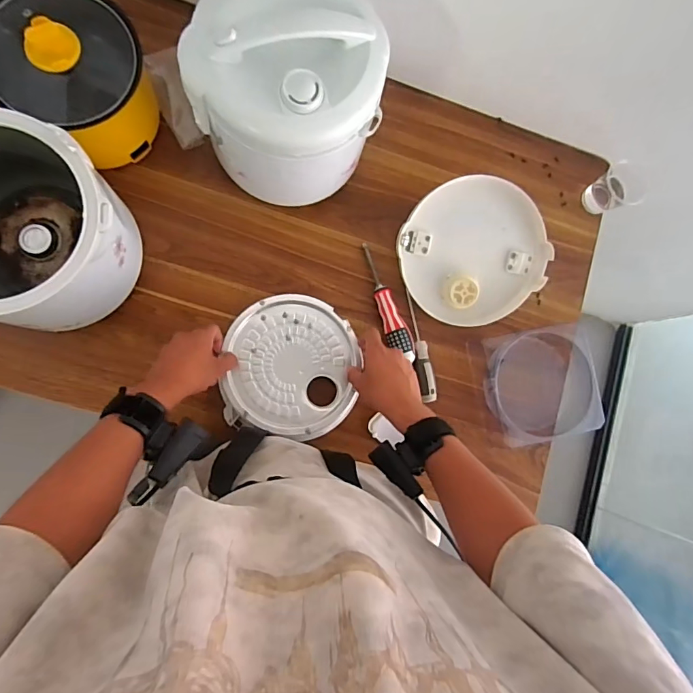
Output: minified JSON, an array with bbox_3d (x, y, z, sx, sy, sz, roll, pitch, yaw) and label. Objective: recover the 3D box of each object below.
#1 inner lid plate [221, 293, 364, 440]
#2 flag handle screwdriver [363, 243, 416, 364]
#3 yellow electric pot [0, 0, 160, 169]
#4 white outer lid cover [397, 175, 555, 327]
[{"bbox_3d":[-0.072,0.026,0.614,0.172,0.037,0.185,8,84,-7],"label":"inner lid plate"},{"bbox_3d":[0.053,-0.062,0.639,0.038,0.028,0.176,-24,89,-10],"label":"flag handle screwdriver"},{"bbox_3d":[-0.332,-0.329,0.544,0.164,0.141,0.180,1,85,-8],"label":"yellow electric pot"},{"bbox_3d":[0.181,-0.133,0.641,0.195,0.038,0.201,-35,108,13],"label":"white outer lid cover"}]

